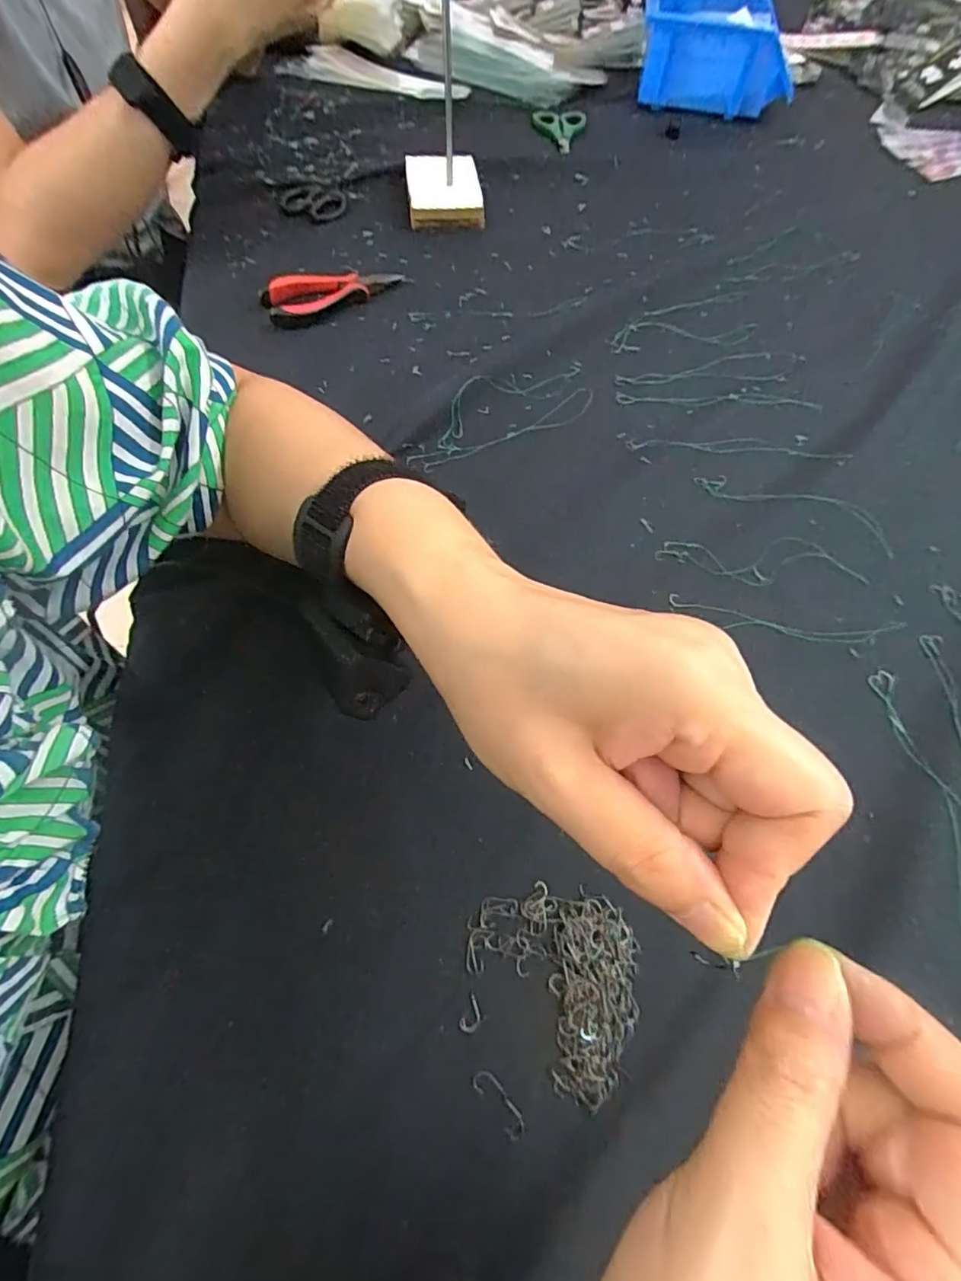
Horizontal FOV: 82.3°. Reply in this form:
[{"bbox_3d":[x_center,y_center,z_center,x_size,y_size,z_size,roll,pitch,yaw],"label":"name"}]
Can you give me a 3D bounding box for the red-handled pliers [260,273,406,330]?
[{"bbox_3d":[-0.120,-0.288,0.456,0.115,0.016,0.049,-24,66,-15],"label":"red-handled pliers"}]

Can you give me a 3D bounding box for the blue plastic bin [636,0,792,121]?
[{"bbox_3d":[0.276,-0.701,0.649,0.179,0.087,0.139,6,62,0],"label":"blue plastic bin"}]

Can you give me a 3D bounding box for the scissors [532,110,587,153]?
[{"bbox_3d":[0.088,-0.577,0.621,0.060,0.007,0.097,6,62,0],"label":"scissors"}]

